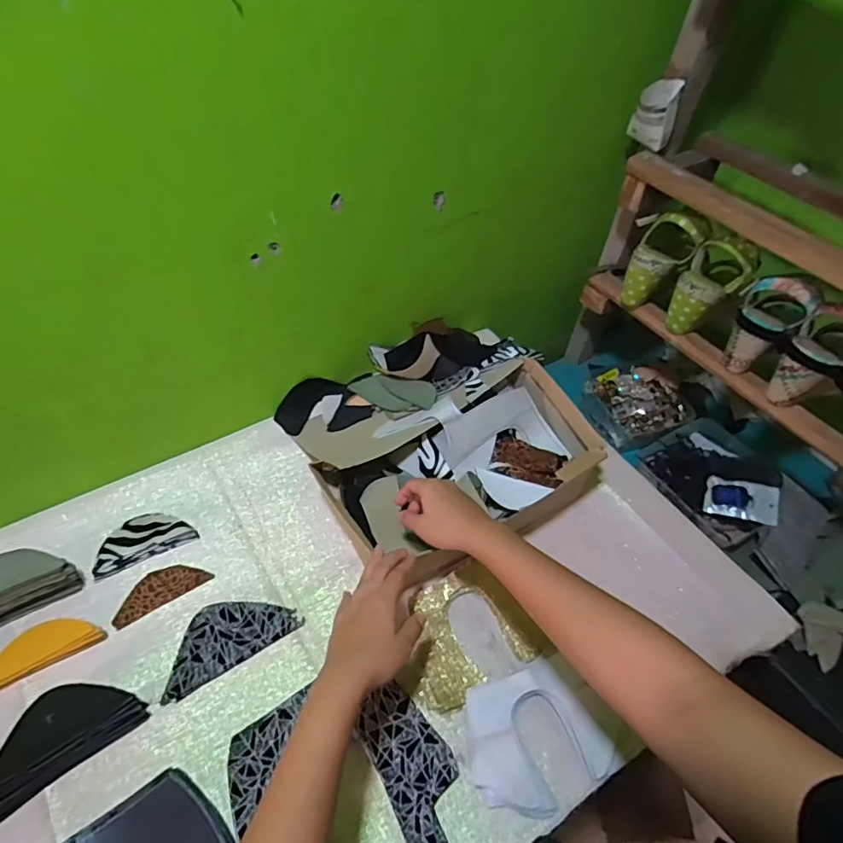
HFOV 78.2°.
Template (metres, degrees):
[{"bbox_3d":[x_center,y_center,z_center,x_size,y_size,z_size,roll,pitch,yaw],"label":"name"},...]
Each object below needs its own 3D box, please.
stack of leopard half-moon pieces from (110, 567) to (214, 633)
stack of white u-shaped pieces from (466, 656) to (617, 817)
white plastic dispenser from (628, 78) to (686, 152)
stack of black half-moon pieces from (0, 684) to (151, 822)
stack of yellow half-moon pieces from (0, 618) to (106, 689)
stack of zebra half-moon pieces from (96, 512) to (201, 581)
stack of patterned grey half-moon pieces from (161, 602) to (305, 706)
[{"bbox_3d":[-0.305,0.194,0.606,0.105,0.005,0.045,-27,58,-26],"label":"stack of leopard half-moon pieces"},{"bbox_3d":[0.114,0.318,0.525,0.134,0.032,0.117,-14,53,-17],"label":"stack of white u-shaped pieces"},{"bbox_3d":[0.328,-0.431,0.730,0.059,0.077,0.040,21,51,11],"label":"white plastic dispenser"},{"bbox_3d":[-0.349,0.300,0.491,0.143,0.034,0.077,-34,61,-29],"label":"stack of black half-moon pieces"},{"bbox_3d":[-0.399,0.236,0.546,0.105,0.017,0.045,-24,56,-24],"label":"stack of yellow half-moon pieces"},{"bbox_3d":[-0.341,0.143,0.636,0.111,0.013,0.060,-23,56,-23],"label":"stack of zebra half-moon pieces"},{"bbox_3d":[-0.215,0.235,0.573,0.143,0.015,0.070,-25,57,-25],"label":"stack of patterned grey half-moon pieces"}]

